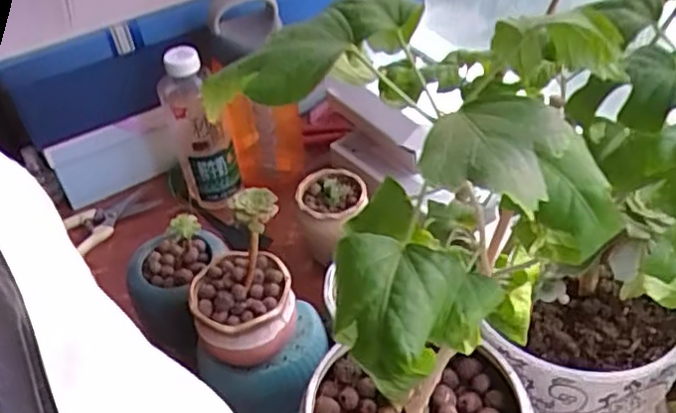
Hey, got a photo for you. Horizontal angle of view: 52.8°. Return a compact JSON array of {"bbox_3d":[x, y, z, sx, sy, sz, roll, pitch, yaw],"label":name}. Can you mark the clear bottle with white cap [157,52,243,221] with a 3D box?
[{"bbox_3d":[-0.177,-0.096,0.880,0.078,0.225,0.076,-16,44,-12],"label":"clear bottle with white cap"}]

